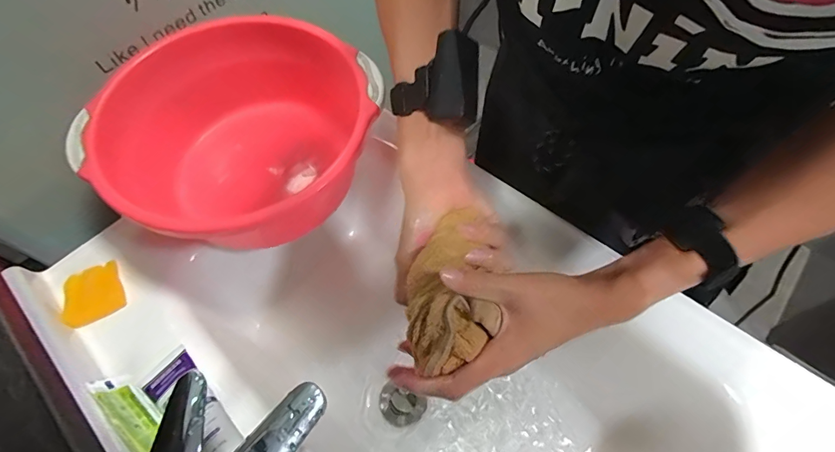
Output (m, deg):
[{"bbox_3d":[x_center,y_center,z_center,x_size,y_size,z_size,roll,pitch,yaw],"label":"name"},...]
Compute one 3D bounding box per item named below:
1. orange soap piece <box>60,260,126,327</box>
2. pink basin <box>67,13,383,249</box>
[{"bbox_3d":[-0.381,0.078,0.480,0.061,0.014,0.067,-21,63,-28],"label":"orange soap piece"},{"bbox_3d":[-0.192,-0.132,0.513,0.302,0.127,0.314,-2,59,3],"label":"pink basin"}]

